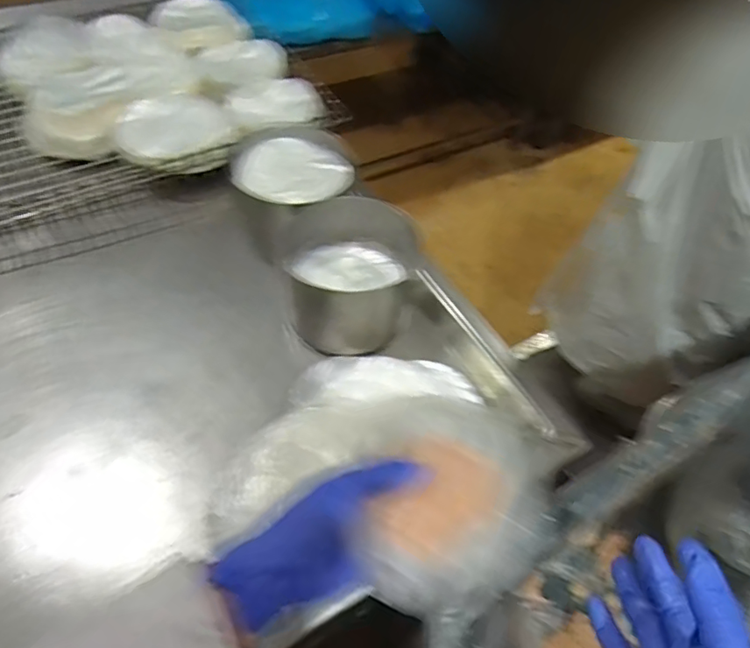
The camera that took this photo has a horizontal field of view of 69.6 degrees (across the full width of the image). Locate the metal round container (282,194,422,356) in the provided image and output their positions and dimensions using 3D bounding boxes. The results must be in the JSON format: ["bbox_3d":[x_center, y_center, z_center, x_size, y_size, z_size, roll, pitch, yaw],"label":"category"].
[{"bbox_3d":[-0.024,-0.055,0.605,0.149,0.094,0.143,-12,56,-14],"label":"metal round container"}]

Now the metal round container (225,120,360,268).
[{"bbox_3d":[-0.098,-0.172,0.667,0.142,0.082,0.143,3,53,-4],"label":"metal round container"}]

